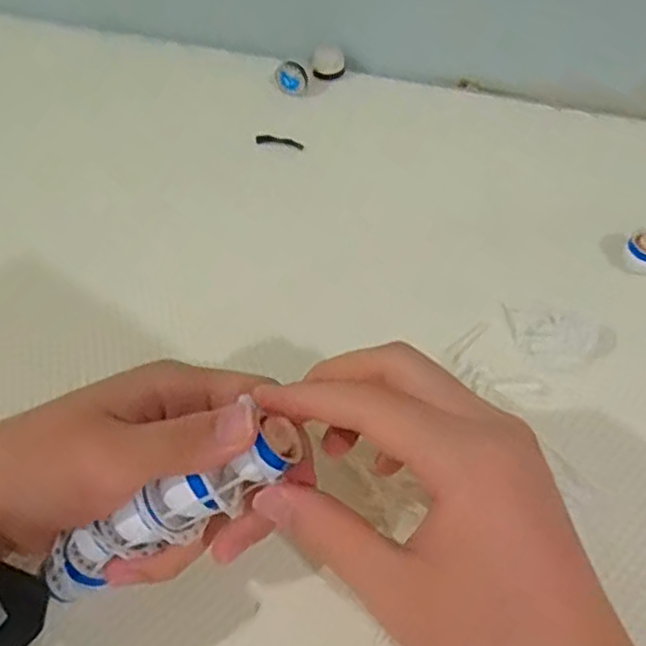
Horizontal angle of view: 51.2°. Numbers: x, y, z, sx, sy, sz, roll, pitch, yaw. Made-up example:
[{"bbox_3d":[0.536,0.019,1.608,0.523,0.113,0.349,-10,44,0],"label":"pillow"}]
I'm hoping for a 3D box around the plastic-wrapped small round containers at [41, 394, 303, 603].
[{"bbox_3d":[-0.063,0.077,0.274,0.121,0.022,0.023,-32,55,15],"label":"plastic-wrapped small round containers"}]

